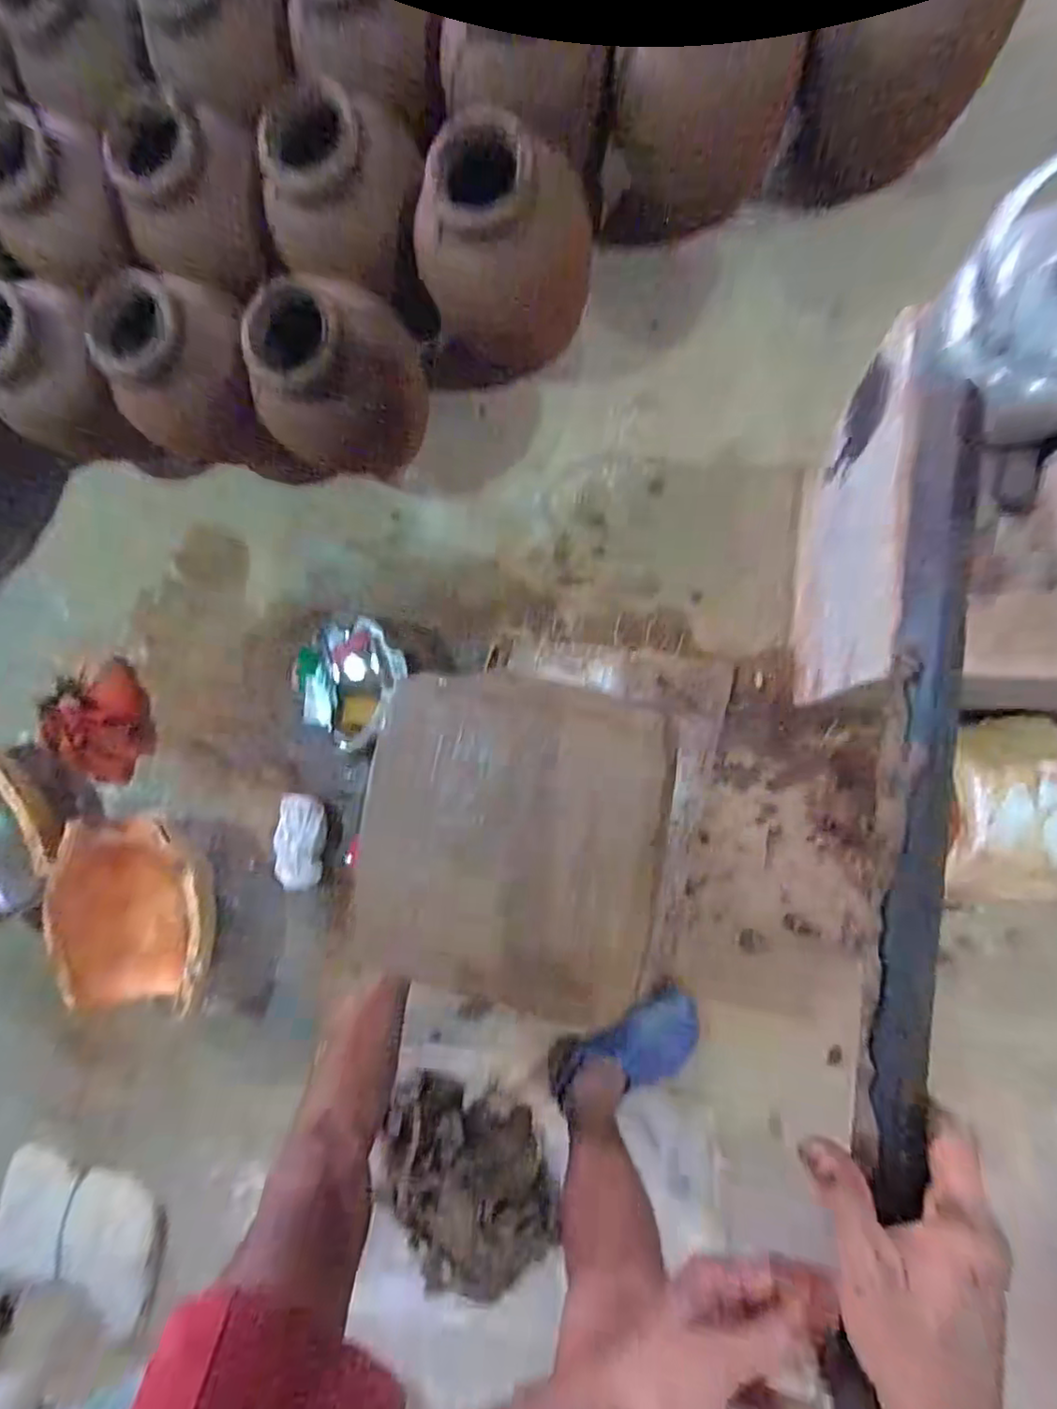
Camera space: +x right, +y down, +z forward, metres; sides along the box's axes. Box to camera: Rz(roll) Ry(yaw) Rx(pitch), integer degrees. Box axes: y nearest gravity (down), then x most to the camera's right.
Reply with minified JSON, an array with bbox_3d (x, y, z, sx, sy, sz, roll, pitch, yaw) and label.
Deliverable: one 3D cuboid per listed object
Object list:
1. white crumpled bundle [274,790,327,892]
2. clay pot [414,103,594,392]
[{"bbox_3d":[-0.407,0.245,1.100,0.075,0.064,0.164,8,90,12],"label":"white crumpled bundle"},{"bbox_3d":[-0.055,-0.679,0.917,0.292,0.300,0.234,-10,86,11],"label":"clay pot"}]

